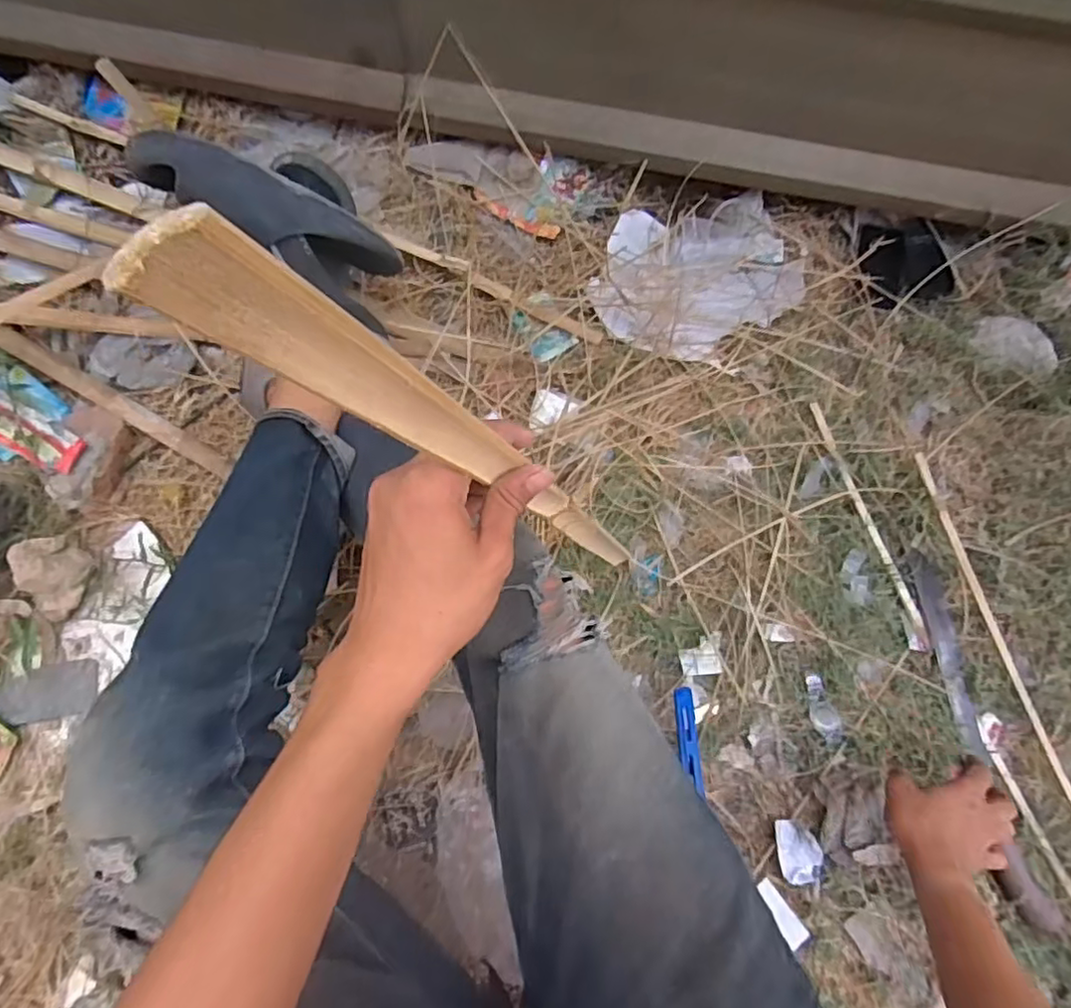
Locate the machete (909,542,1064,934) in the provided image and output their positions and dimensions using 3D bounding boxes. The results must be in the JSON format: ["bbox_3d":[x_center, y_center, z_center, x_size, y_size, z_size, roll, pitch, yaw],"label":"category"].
[{"bbox_3d":[0.491,0.247,0.723,0.052,0.029,0.401,-7,70,-2],"label":"machete"}]

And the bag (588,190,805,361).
[{"bbox_3d":[0.220,-0.332,0.893,0.290,0.045,0.236,-32,76,-9],"label":"bag"}]

